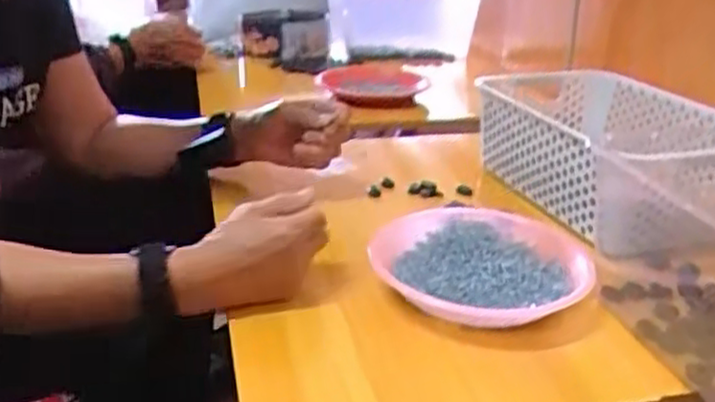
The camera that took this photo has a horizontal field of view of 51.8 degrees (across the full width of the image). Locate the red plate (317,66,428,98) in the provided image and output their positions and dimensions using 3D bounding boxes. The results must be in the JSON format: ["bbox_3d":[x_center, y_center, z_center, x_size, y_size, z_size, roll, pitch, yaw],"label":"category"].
[{"bbox_3d":[0.020,-0.210,1.266,0.180,0.025,0.153,-17,31,-35],"label":"red plate"}]

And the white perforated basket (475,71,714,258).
[{"bbox_3d":[0.288,-0.057,0.835,0.224,0.101,0.307,-8,26,-19],"label":"white perforated basket"}]

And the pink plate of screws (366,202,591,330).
[{"bbox_3d":[0.108,0.050,0.680,0.180,0.034,0.181,2,25,-1],"label":"pink plate of screws"}]

